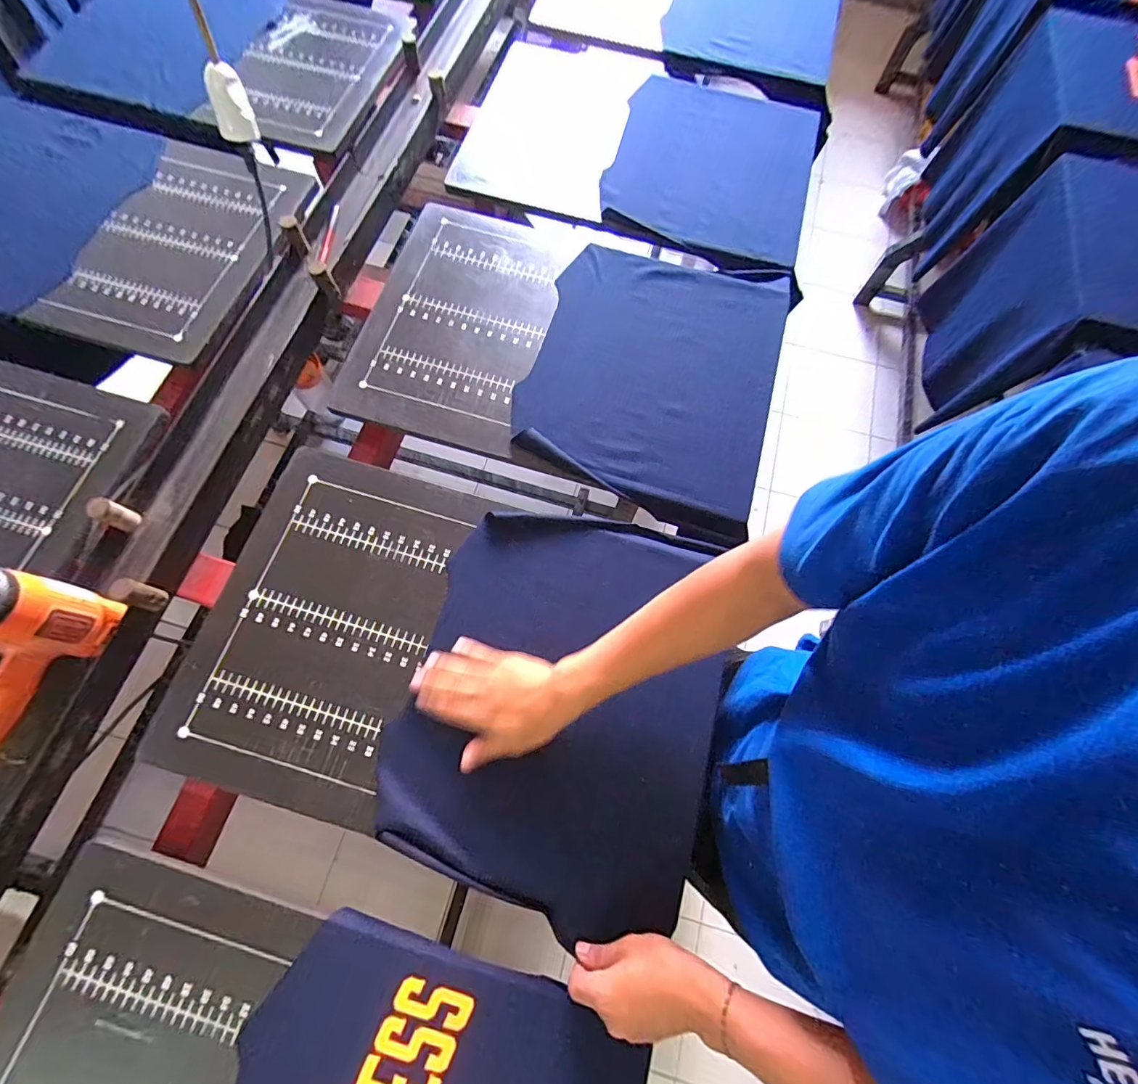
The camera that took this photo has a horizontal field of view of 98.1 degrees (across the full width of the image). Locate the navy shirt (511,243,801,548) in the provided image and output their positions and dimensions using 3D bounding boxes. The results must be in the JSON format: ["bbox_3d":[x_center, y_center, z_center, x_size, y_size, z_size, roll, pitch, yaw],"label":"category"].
[{"bbox_3d":[0.126,-0.254,0.711,0.337,0.012,0.436,16,71,4],"label":"navy shirt"}]

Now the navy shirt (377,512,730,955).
[{"bbox_3d":[0.007,0.179,0.598,0.358,0.081,0.433,17,71,5],"label":"navy shirt"}]

